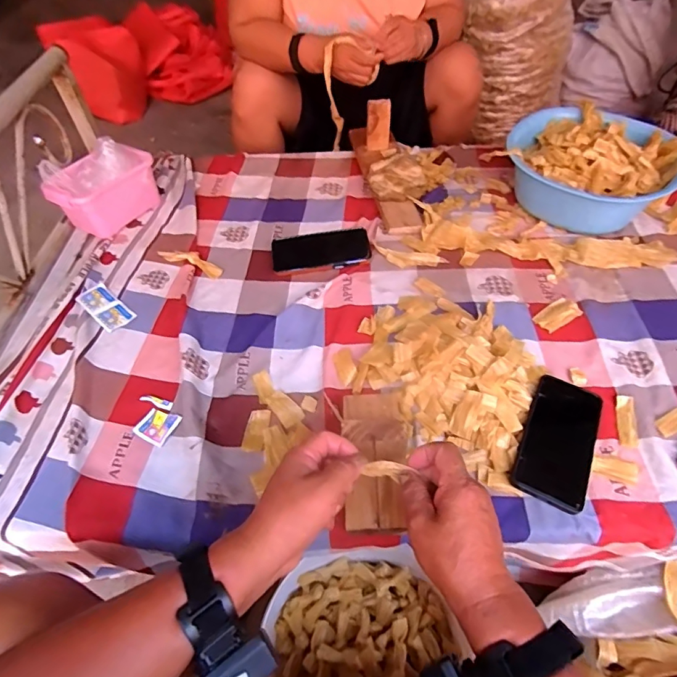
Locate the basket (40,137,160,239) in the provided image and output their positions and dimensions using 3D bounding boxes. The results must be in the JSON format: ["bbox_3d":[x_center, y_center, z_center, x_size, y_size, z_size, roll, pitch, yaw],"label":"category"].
[{"bbox_3d":[-0.431,-0.277,0.835,0.099,0.119,0.179,28,59,24],"label":"basket"}]

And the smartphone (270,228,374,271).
[{"bbox_3d":[-0.029,-0.154,0.778,0.163,0.010,0.095,-4,52,1],"label":"smartphone"}]

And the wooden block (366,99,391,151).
[{"bbox_3d":[0.076,-0.406,0.867,0.045,0.094,0.011,-2,52,3],"label":"wooden block"}]

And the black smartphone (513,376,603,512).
[{"bbox_3d":[0.262,0.119,0.536,0.078,0.015,0.156,20,62,20],"label":"black smartphone"}]

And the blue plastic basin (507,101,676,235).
[{"bbox_3d":[0.438,-0.293,0.795,0.254,0.119,0.254,-2,52,3],"label":"blue plastic basin"}]

